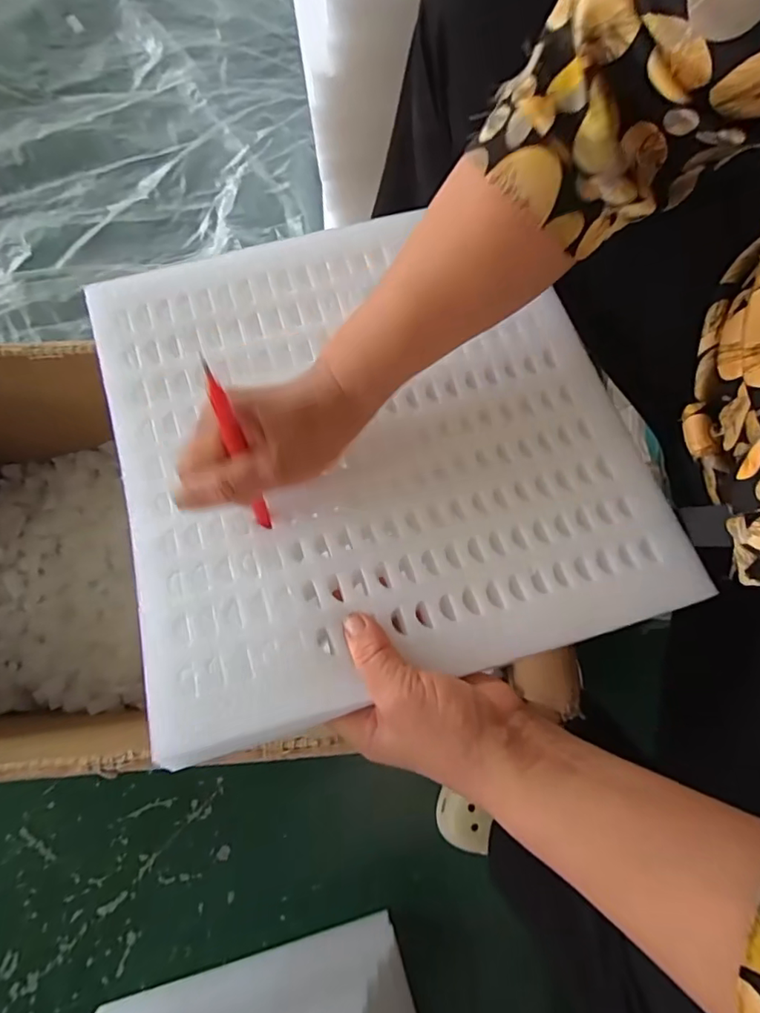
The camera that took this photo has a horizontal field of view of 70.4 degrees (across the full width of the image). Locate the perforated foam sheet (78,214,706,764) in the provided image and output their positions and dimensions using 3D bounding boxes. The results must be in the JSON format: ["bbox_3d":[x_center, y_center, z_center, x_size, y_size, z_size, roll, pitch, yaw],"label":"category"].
[{"bbox_3d":[-0.005,-0.055,0.362,0.330,0.032,0.335,-15,71,-7],"label":"perforated foam sheet"}]

